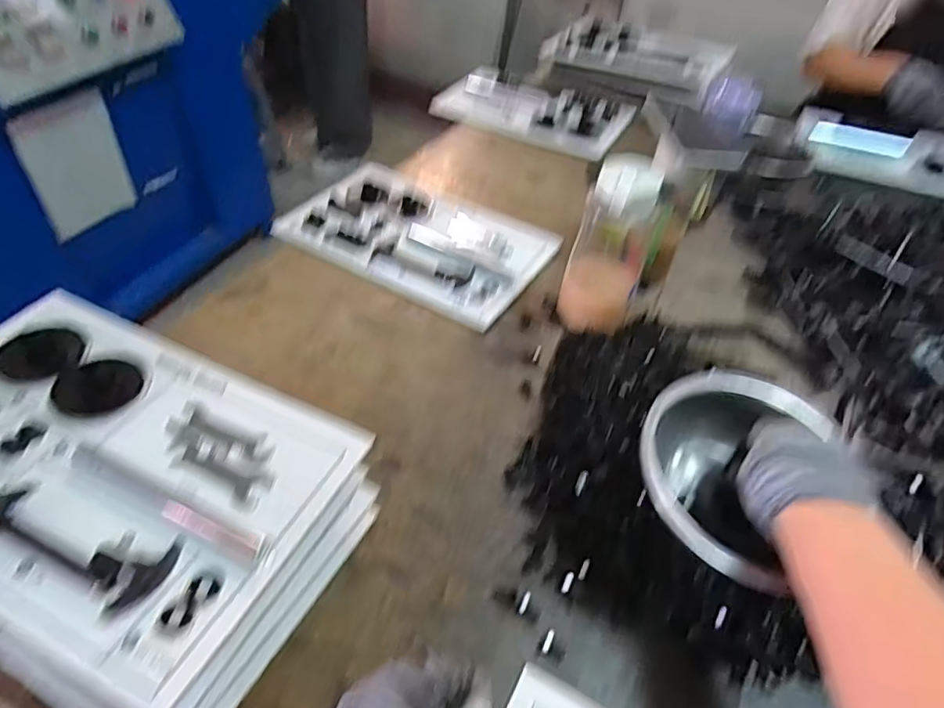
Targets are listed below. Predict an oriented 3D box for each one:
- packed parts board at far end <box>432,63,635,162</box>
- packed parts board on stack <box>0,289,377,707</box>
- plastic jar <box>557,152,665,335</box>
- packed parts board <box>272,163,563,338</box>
[{"bbox_3d":[0.124,-0.519,1.155,0.396,0.031,0.252,24,49,17],"label":"packed parts board at far end"},{"bbox_3d":[-0.294,0.083,0.438,0.359,0.039,0.234,22,49,15],"label":"packed parts board on stack"},{"bbox_3d":[0.164,-0.122,0.658,0.090,0.202,0.097,14,47,8],"label":"plastic jar"},{"bbox_3d":[-0.076,-0.186,0.818,0.363,0.030,0.255,26,50,18],"label":"packed parts board"}]

